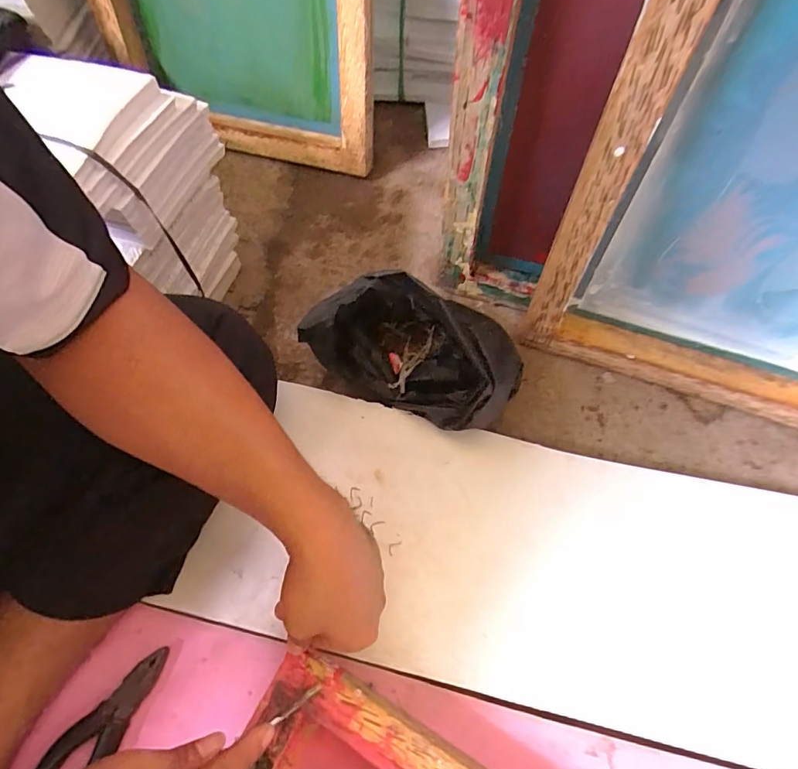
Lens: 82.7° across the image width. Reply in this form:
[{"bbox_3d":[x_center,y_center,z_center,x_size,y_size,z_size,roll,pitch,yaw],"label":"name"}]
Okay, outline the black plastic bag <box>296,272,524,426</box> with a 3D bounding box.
[{"bbox_3d":[0.019,-0.039,0.478,0.210,0.097,0.120,22,68,11],"label":"black plastic bag"}]

